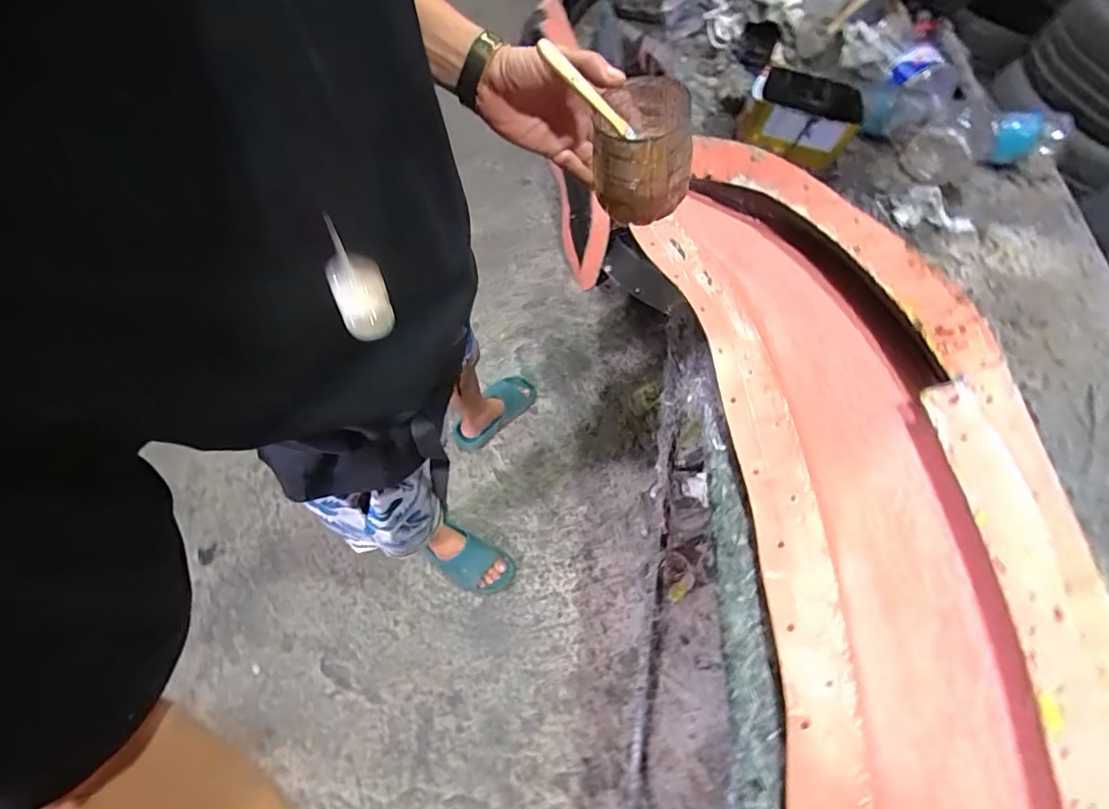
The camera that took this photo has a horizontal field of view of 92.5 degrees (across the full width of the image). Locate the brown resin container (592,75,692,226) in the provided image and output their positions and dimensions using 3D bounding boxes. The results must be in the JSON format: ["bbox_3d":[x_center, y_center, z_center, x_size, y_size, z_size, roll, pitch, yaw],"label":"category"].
[{"bbox_3d":[0.072,-0.200,0.416,0.074,0.083,0.078,17,64,5],"label":"brown resin container"}]

